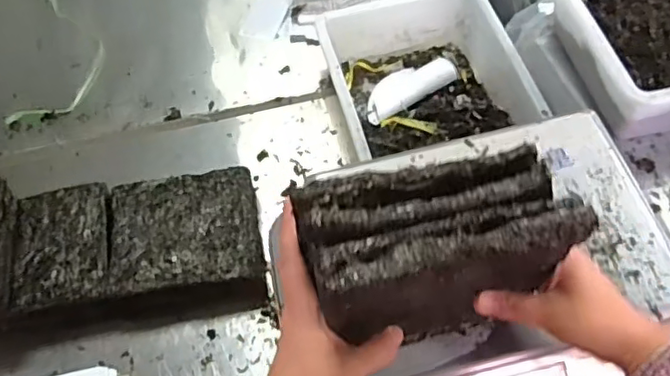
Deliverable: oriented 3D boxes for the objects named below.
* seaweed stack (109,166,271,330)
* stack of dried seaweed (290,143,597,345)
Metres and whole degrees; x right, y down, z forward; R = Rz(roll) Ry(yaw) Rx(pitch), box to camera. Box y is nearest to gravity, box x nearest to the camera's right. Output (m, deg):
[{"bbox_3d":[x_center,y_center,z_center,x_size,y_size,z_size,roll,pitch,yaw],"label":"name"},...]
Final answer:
[{"bbox_3d":[-0.204,0.077,0.848,0.205,0.074,0.192,-8,60,-1],"label":"seaweed stack"},{"bbox_3d":[0.071,0.045,0.413,0.174,0.085,0.094,-9,60,-2],"label":"stack of dried seaweed"}]

